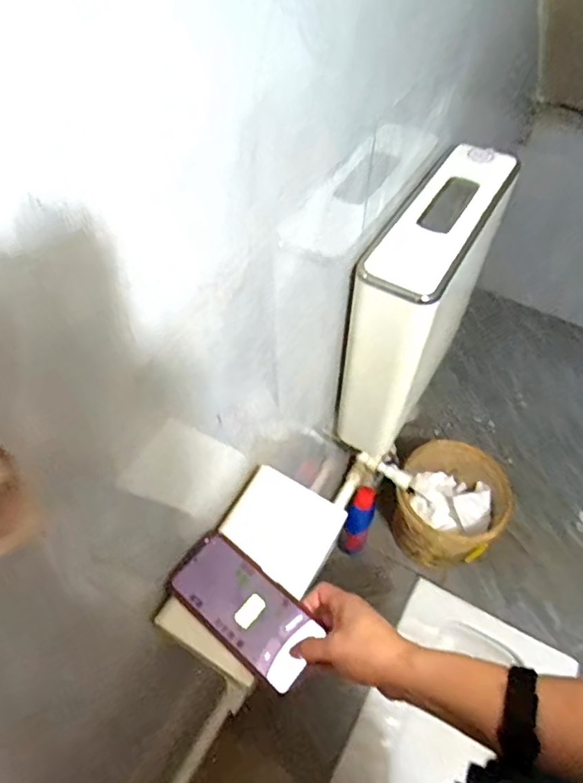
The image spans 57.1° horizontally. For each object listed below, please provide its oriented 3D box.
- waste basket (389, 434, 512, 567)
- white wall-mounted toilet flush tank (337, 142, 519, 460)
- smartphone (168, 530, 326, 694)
[{"bbox_3d":[0.386,0.284,1.353,0.256,0.221,0.265,0,55,-1],"label":"waste basket"},{"bbox_3d":[0.199,-0.136,0.843,0.119,0.350,0.359,26,59,16],"label":"white wall-mounted toilet flush tank"},{"bbox_3d":[-0.047,0.215,0.542,0.162,0.012,0.076,39,67,22],"label":"smartphone"}]

